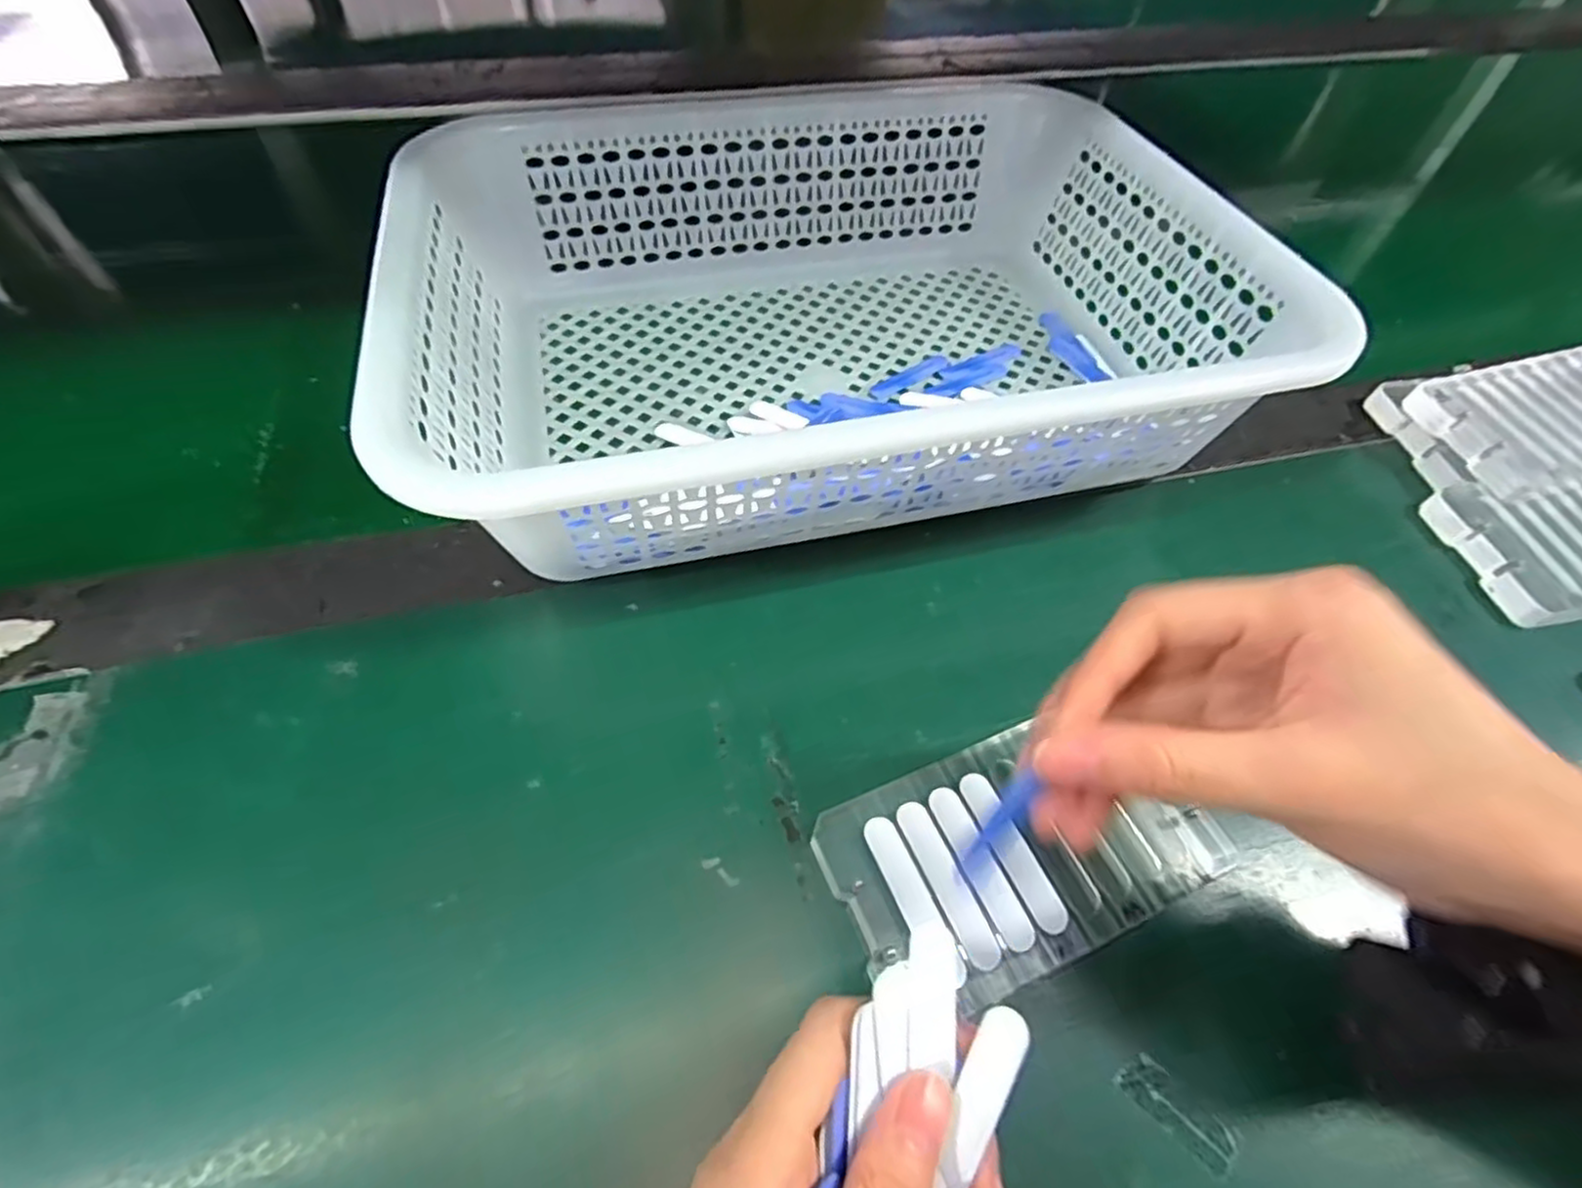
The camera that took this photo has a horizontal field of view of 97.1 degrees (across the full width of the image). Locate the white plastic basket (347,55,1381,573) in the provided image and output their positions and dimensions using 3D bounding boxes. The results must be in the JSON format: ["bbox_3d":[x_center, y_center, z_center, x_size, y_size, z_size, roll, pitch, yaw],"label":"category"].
[{"bbox_3d":[0.018,-0.138,0.324,0.363,0.078,0.268,-13,58,-11],"label":"white plastic basket"}]

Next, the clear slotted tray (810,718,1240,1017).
[{"bbox_3d":[0.072,0.081,0.224,0.116,0.015,0.066,-19,59,-15],"label":"clear slotted tray"}]

